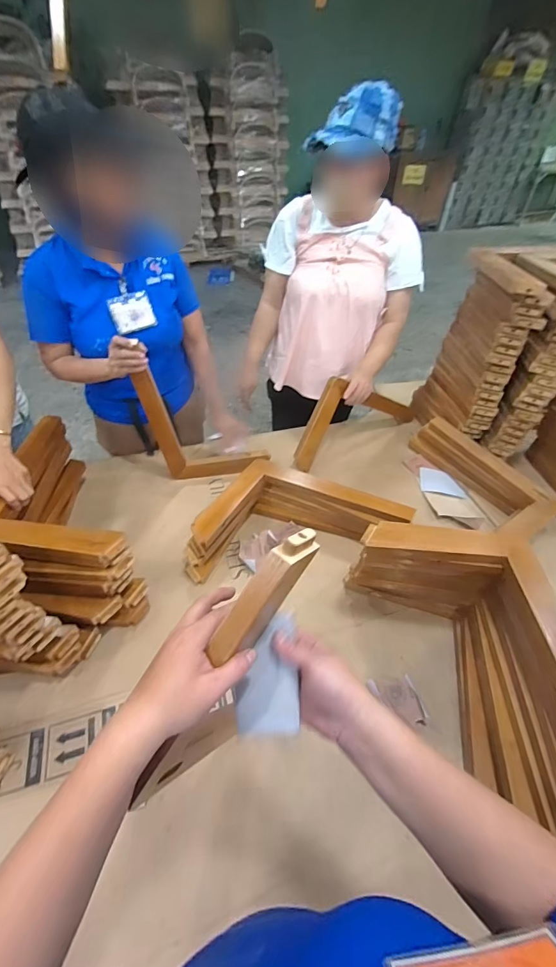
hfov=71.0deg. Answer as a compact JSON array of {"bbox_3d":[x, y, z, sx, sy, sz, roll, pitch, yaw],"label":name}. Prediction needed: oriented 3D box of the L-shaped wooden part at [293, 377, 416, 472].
[{"bbox_3d":[0.260,-0.232,1.266,0.527,0.256,0.088,-26,51,-25],"label":"L-shaped wooden part"}]

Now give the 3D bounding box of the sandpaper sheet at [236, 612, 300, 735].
[{"bbox_3d":[-0.012,0.197,0.407,0.064,0.007,0.113,-4,73,10],"label":"sandpaper sheet"}]

